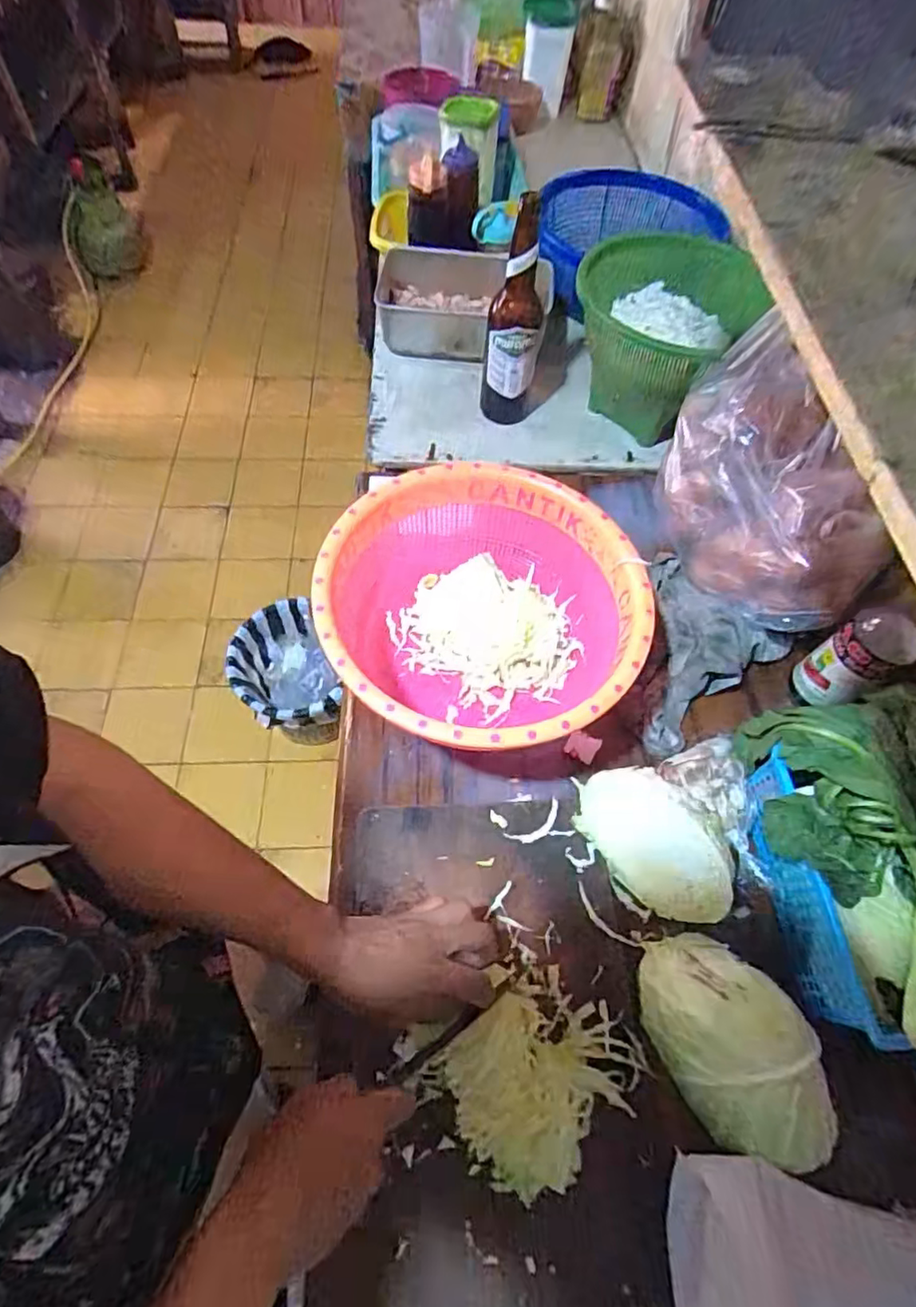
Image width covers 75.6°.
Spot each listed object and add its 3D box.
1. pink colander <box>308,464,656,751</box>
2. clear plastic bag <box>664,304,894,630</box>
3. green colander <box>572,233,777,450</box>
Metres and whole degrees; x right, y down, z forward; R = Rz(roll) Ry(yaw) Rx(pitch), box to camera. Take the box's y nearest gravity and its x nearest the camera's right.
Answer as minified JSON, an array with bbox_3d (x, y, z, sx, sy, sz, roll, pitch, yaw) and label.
[{"bbox_3d":[0.021,-0.026,0.629,0.308,0.153,0.307,1,61,-3],"label":"pink colander"},{"bbox_3d":[0.344,-0.185,0.674,0.114,0.194,0.309,-12,62,-10],"label":"clear plastic bag"},{"bbox_3d":[0.282,-0.453,0.854,0.239,0.168,0.295,16,61,6],"label":"green colander"}]

